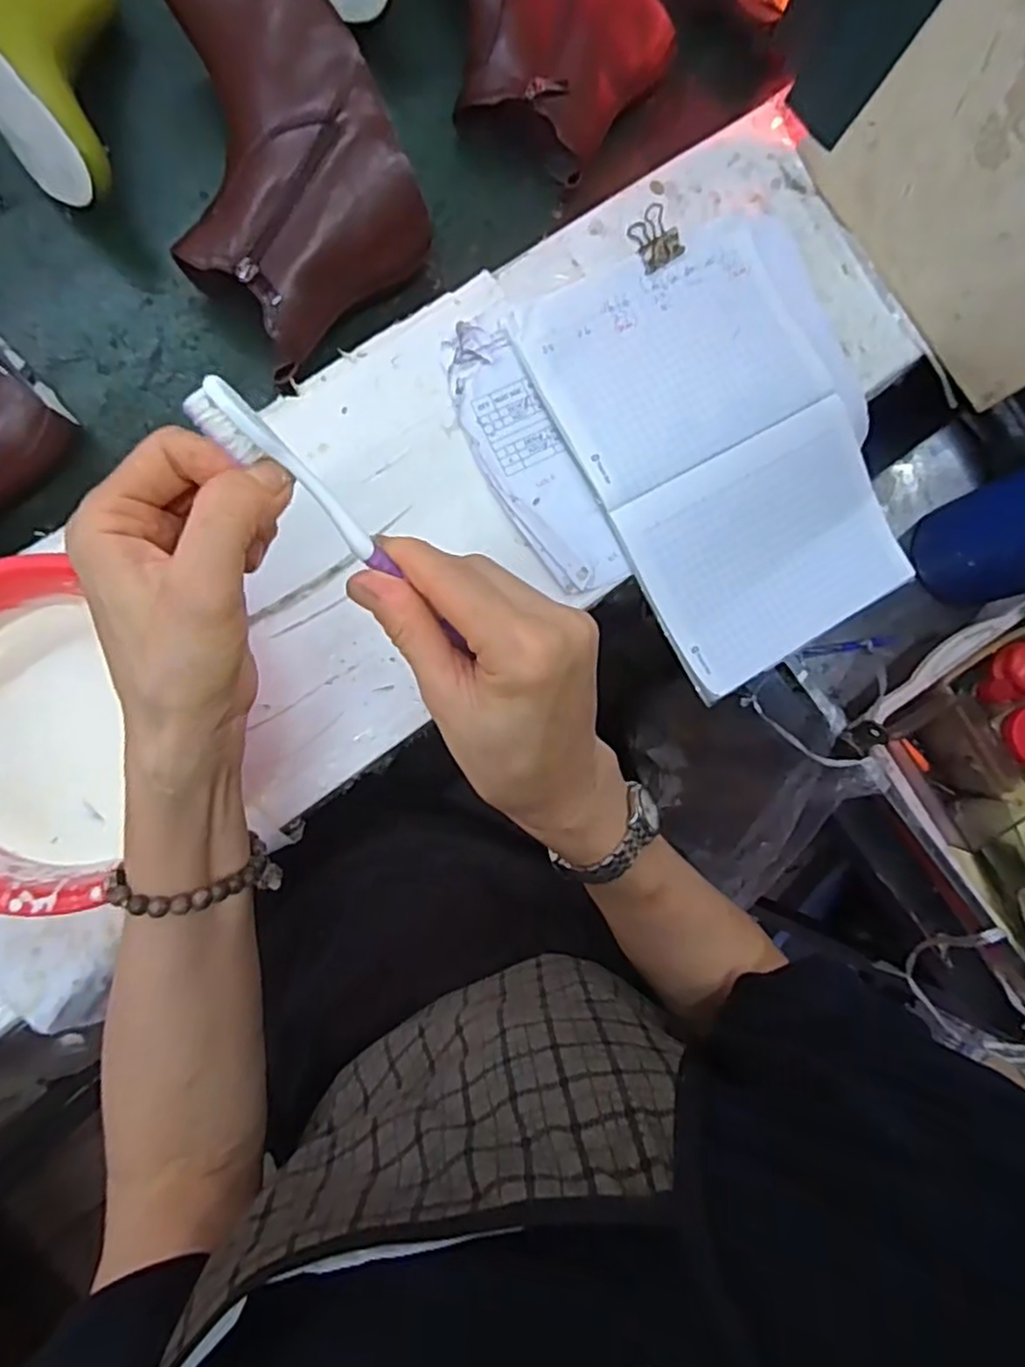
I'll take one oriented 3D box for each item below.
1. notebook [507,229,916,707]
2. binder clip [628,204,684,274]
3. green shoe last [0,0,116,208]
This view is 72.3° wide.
[{"bbox_3d":[0.154,-0.167,0.511,0.201,0.013,0.298,-28,90,-9],"label":"notebook"},{"bbox_3d":[0.104,-0.324,0.505,0.034,0.022,0.039,-34,91,-9],"label":"binder clip"},{"bbox_3d":[-0.312,-0.428,0.468,0.106,0.079,0.228,-25,90,-9],"label":"green shoe last"}]

